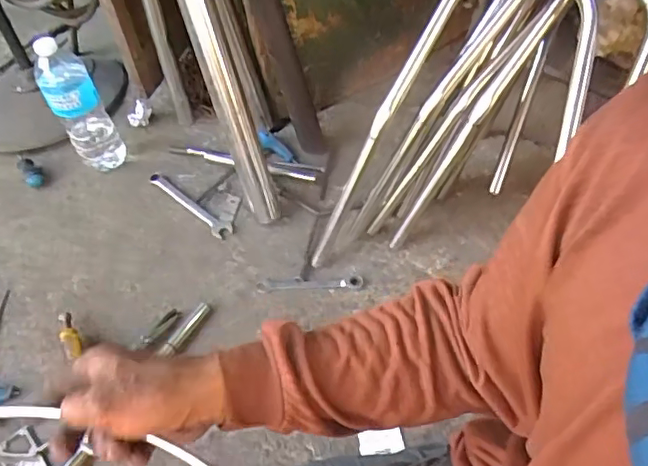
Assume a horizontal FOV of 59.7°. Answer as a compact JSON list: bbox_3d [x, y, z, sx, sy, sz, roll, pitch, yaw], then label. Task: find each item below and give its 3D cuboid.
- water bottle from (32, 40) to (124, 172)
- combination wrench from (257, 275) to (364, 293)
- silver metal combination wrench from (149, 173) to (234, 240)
[{"bbox_3d":[-0.416,-0.210,0.968,0.082,0.256,0.062,-26,57,-15],"label":"water bottle"},{"bbox_3d":[-0.022,0.079,0.888,0.164,0.010,0.027,-4,54,0],"label":"combination wrench"},{"bbox_3d":[-0.237,-0.050,0.986,0.198,0.009,0.031,34,63,24],"label":"silver metal combination wrench"}]

